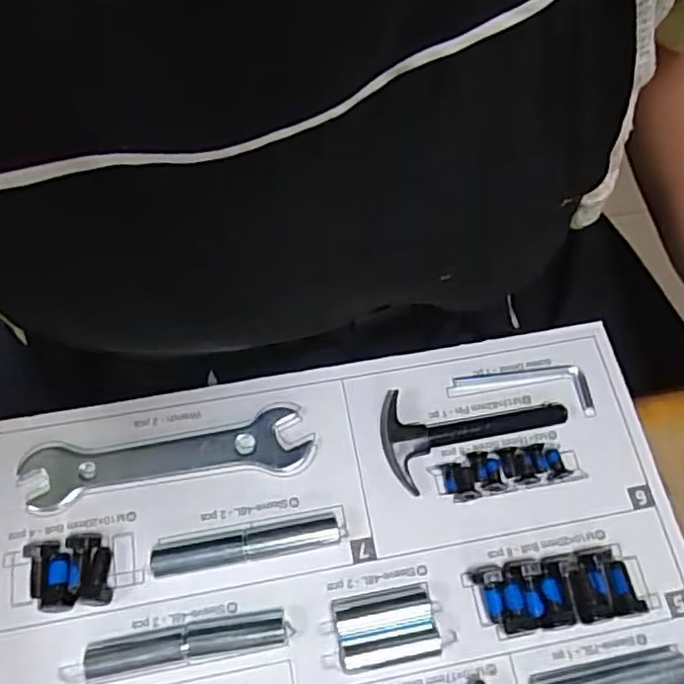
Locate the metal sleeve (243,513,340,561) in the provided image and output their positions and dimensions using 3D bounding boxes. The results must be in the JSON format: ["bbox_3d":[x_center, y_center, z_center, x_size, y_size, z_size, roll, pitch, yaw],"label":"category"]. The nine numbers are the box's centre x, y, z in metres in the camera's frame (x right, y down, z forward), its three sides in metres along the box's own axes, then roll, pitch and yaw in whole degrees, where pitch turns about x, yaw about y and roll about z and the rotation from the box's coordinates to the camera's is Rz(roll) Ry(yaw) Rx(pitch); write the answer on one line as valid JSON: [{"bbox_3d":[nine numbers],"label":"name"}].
[{"bbox_3d":[-0.026,0.101,0.335,0.049,0.014,0.017,-9,68,-6],"label":"metal sleeve"}]

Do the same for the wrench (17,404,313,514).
[{"bbox_3d":[-0.095,0.063,0.351,0.151,0.009,0.035,-8,67,-6],"label":"wrench"}]

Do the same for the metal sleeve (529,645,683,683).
[{"bbox_3d":[0.131,0.164,0.311,0.076,0.015,0.016,-9,68,-6],"label":"metal sleeve"}]

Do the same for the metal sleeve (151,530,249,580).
[{"bbox_3d":[-0.073,0.109,0.330,0.048,0.016,0.018,-9,68,-6],"label":"metal sleeve"}]

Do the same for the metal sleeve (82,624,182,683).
[{"bbox_3d":[-0.101,0.152,0.312,0.047,0.012,0.019,-10,68,-6],"label":"metal sleeve"}]

